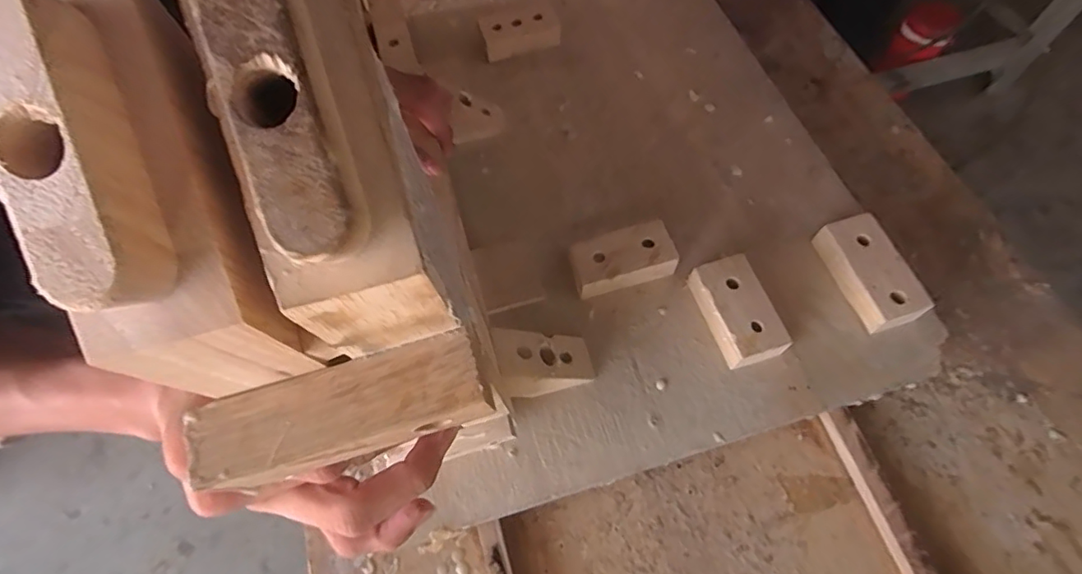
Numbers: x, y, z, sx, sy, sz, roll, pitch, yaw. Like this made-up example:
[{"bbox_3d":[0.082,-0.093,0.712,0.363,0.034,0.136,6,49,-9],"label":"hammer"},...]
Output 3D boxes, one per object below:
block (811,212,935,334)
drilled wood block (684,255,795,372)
[{"bbox_3d":[0.238,-0.012,0.389,0.038,0.024,0.084,-17,64,-7],"label":"block"},{"bbox_3d":[0.139,0.018,0.382,0.041,0.024,0.074,-16,64,-6],"label":"drilled wood block"}]

